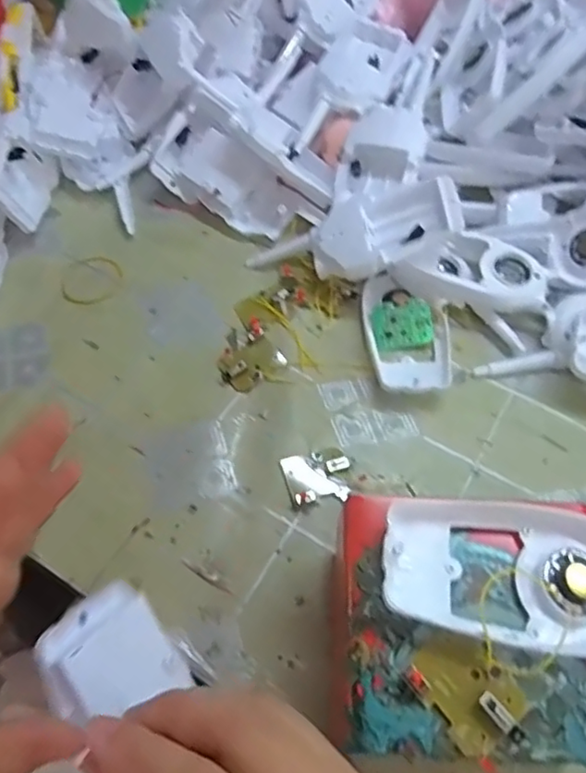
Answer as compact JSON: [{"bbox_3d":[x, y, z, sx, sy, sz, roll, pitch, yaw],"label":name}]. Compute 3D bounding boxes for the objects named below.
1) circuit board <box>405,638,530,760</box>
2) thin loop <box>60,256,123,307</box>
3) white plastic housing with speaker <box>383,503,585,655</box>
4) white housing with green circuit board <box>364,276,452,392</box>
[{"bbox_3d":[0.071,0.122,0.238,0.034,0.008,0.043,-32,64,-17],"label":"circuit board"},{"bbox_3d":[-0.163,-0.086,0.483,0.047,0.006,0.053,0,59,0],"label":"thin loop"},{"bbox_3d":[0.120,0.084,0.258,0.158,0.014,0.056,6,60,4],"label":"white plastic housing with speaker"},{"bbox_3d":[0.083,-0.038,0.438,0.056,0.020,0.106,-1,59,0],"label":"white housing with green circuit board"}]

